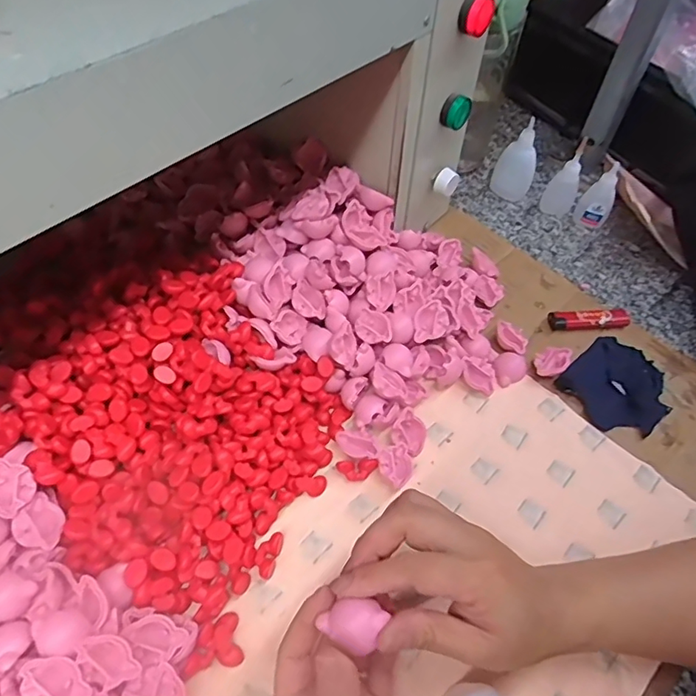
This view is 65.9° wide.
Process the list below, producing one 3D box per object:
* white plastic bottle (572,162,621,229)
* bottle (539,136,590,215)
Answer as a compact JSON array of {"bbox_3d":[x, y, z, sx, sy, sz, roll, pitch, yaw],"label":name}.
[{"bbox_3d":[0.274,-0.165,0.584,0.033,0.066,0.027,31,60,17],"label":"white plastic bottle"},{"bbox_3d":[0.240,-0.189,0.592,0.034,0.085,0.021,11,48,4],"label":"bottle"}]

